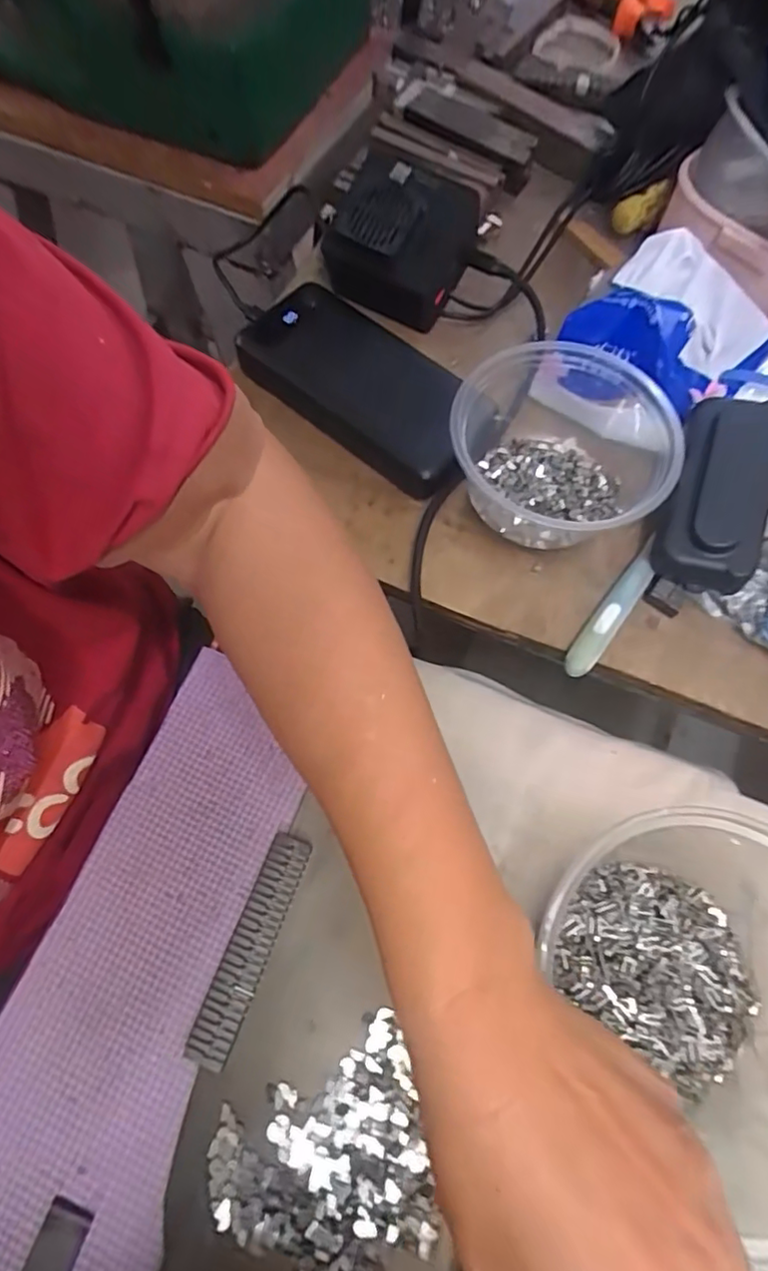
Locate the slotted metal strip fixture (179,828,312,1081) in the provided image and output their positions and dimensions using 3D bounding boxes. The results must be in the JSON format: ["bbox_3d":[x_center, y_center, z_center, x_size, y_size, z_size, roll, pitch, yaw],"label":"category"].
[{"bbox_3d":[-0.062,0.145,0.275,0.020,0.010,0.098,20,69,6],"label":"slotted metal strip fixture"}]

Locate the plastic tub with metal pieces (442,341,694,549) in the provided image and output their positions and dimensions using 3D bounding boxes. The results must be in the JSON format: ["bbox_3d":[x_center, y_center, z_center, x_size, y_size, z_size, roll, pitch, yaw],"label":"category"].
[{"bbox_3d":[0.095,-0.104,0.325,0.115,0.061,0.112,25,70,7],"label":"plastic tub with metal pieces"}]

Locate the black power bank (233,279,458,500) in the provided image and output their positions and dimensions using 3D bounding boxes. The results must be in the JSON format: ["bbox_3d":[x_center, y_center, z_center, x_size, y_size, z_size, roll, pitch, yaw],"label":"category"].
[{"bbox_3d":[-0.015,-0.148,0.354,0.159,0.027,0.078,41,72,13],"label":"black power bank"}]

